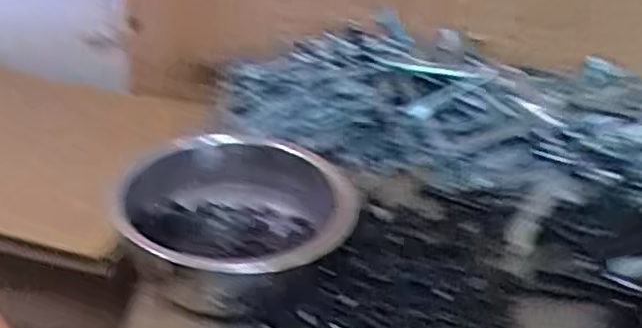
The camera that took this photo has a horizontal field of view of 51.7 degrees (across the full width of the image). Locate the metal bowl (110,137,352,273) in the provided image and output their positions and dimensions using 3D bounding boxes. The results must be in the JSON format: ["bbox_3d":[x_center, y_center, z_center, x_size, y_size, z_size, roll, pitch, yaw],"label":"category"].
[{"bbox_3d":[-0.058,0.042,0.488,0.163,0.056,0.166,-1,32,-11],"label":"metal bowl"}]

